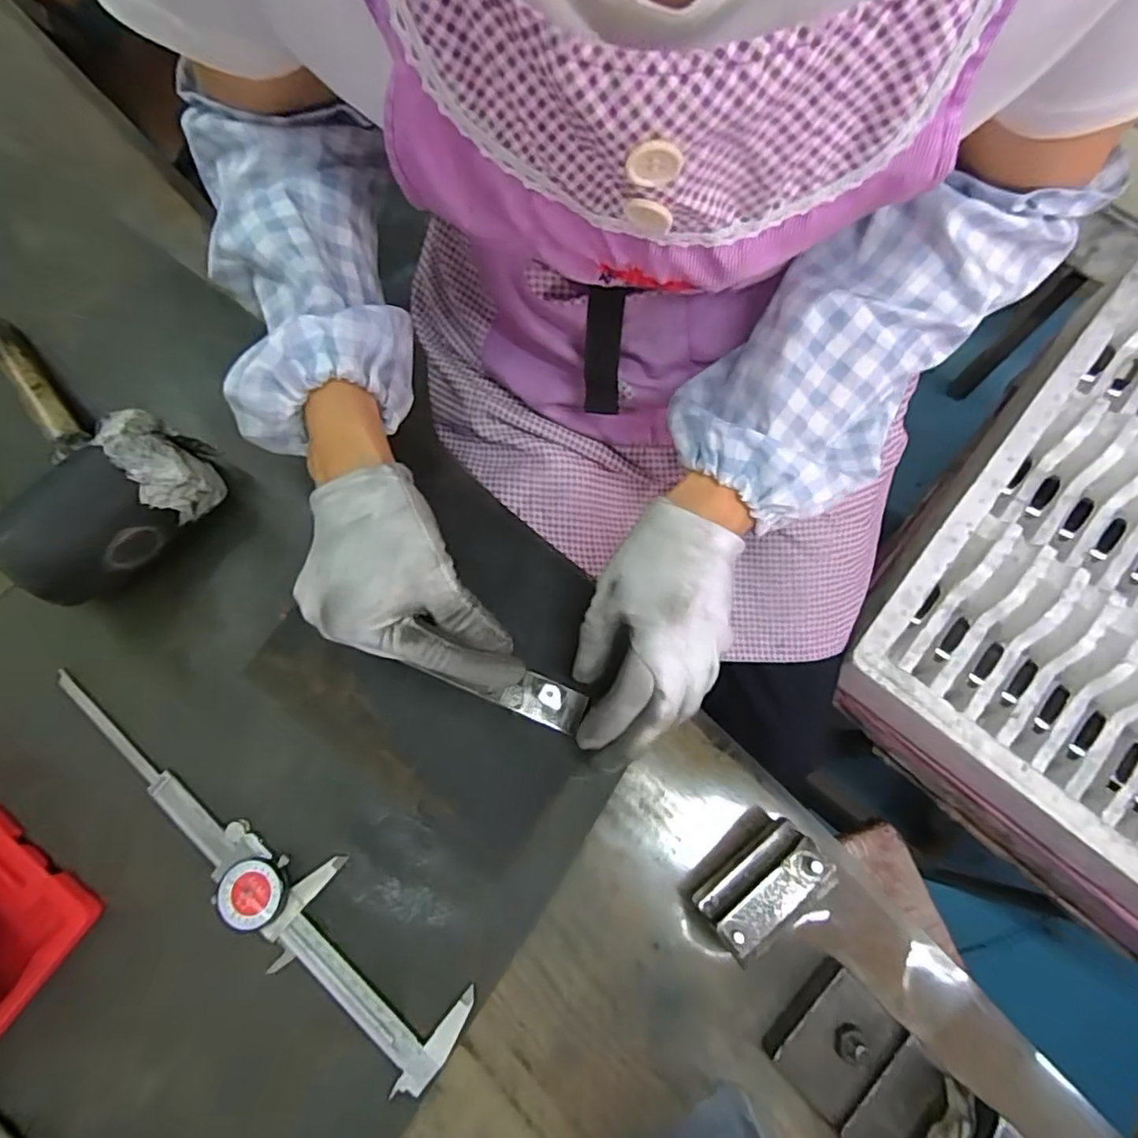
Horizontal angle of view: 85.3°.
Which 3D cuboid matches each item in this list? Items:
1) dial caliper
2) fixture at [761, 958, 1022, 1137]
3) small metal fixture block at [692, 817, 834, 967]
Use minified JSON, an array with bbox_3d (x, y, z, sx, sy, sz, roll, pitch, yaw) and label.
[{"bbox_3d":[-0.186,0.164,0.360,0.312,0.012,0.059,42,79,10],"label":"dial caliper"},{"bbox_3d":[0.160,0.263,0.305,0.095,0.073,0.066,44,79,10],"label":"fixture"},{"bbox_3d":[0.104,0.173,0.340,0.067,0.057,0.035,-37,78,-9],"label":"small metal fixture block"}]

